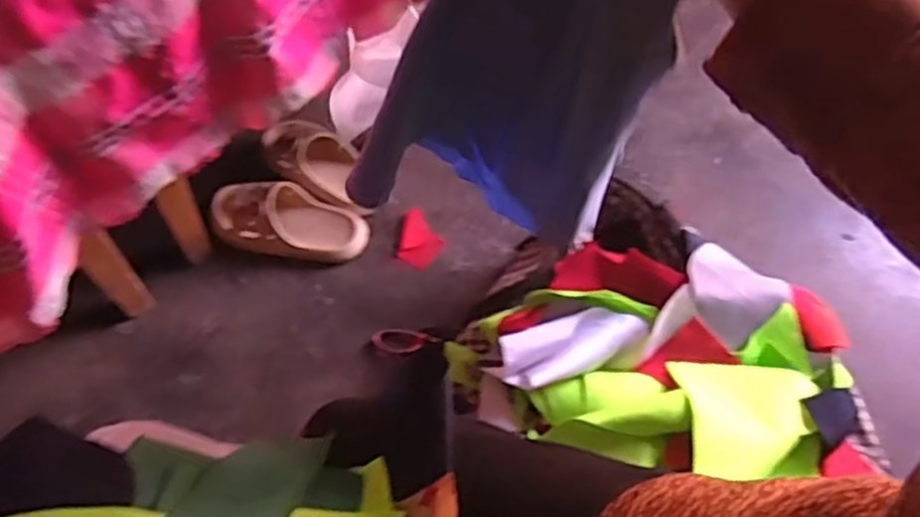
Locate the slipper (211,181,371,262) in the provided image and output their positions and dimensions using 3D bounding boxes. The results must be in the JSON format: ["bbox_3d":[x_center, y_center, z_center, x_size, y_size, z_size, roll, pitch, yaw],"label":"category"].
[{"bbox_3d":[-0.242,-0.052,1.044,0.221,0.066,0.094,12,57,9],"label":"slipper"}]

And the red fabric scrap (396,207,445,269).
[{"bbox_3d":[-0.053,-0.029,1.059,0.061,0.012,0.089,6,56,6],"label":"red fabric scrap"}]

